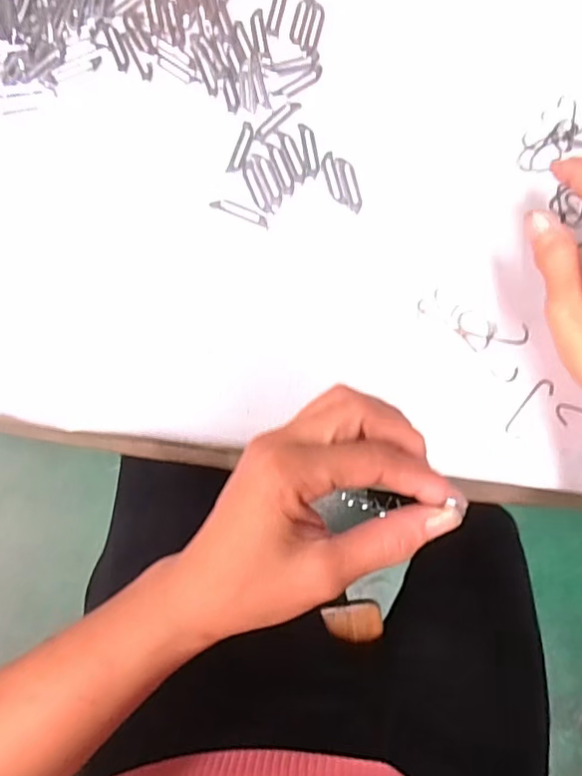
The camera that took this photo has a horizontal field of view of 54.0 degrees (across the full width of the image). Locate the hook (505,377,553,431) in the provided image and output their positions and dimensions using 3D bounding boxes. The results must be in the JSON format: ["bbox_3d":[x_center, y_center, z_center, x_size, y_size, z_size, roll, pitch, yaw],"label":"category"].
[{"bbox_3d":[0.146,0.011,0.351,0.042,0.004,0.011,-42,85,-7],"label":"hook"}]

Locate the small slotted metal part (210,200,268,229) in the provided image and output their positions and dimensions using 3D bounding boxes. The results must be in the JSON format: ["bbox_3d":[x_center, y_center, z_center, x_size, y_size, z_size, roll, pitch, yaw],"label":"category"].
[{"bbox_3d":[-0.032,-0.113,0.364,0.039,0.004,0.007,21,82,1],"label":"small slotted metal part"}]

